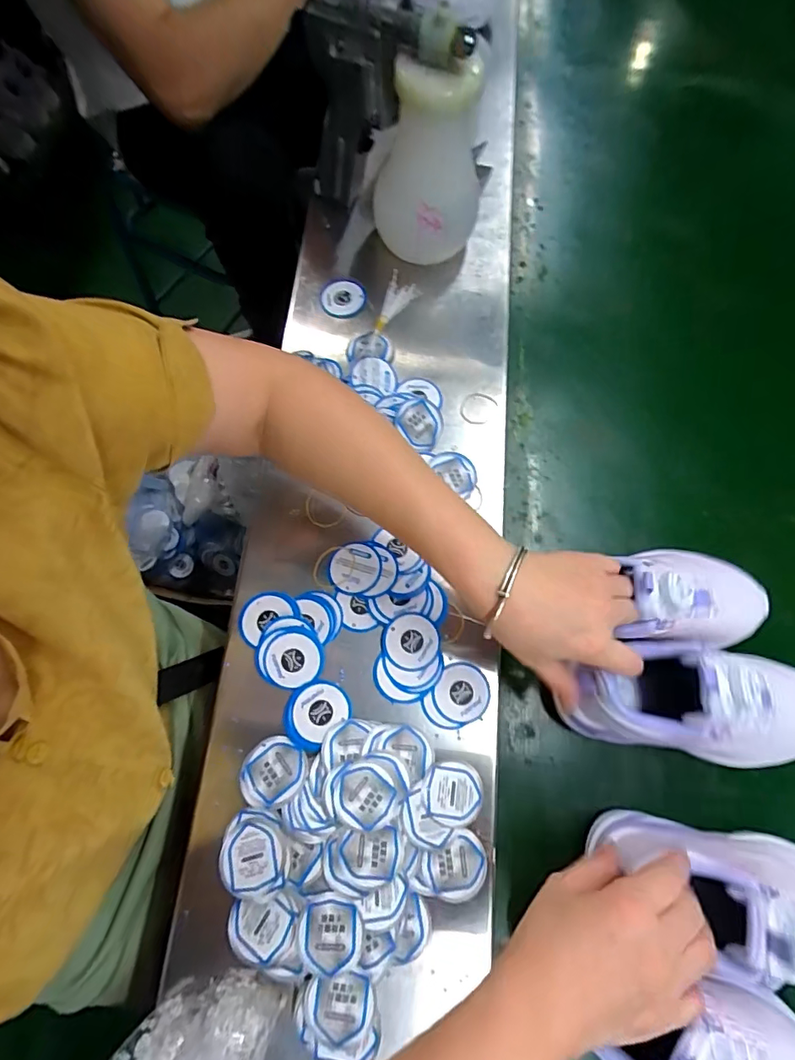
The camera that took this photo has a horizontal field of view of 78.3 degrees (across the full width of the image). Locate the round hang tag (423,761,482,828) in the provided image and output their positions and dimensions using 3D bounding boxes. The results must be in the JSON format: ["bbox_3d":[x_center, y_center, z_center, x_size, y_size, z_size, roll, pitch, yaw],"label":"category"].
[{"bbox_3d":[0.044,0.209,0.387,0.044,0.004,0.045,0,71,0],"label":"round hang tag"}]

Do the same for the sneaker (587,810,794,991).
[{"bbox_3d":[0.244,0.257,0.326,0.203,0.094,0.083,12,71,4],"label":"sneaker"}]

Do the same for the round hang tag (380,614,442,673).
[{"bbox_3d":[0.012,0.096,0.419,0.048,0.004,0.047,8,76,3],"label":"round hang tag"}]

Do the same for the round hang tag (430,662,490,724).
[{"bbox_3d":[0.053,0.137,0.409,0.046,0.004,0.046,0,76,2],"label":"round hang tag"}]

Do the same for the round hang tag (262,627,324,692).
[{"bbox_3d":[-0.087,0.109,0.412,0.049,0.005,0.049,0,84,-4],"label":"round hang tag"}]

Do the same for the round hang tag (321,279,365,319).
[{"bbox_3d":[-0.058,-0.250,0.528,0.045,0.009,0.043,0,84,-2],"label":"round hang tag"}]

